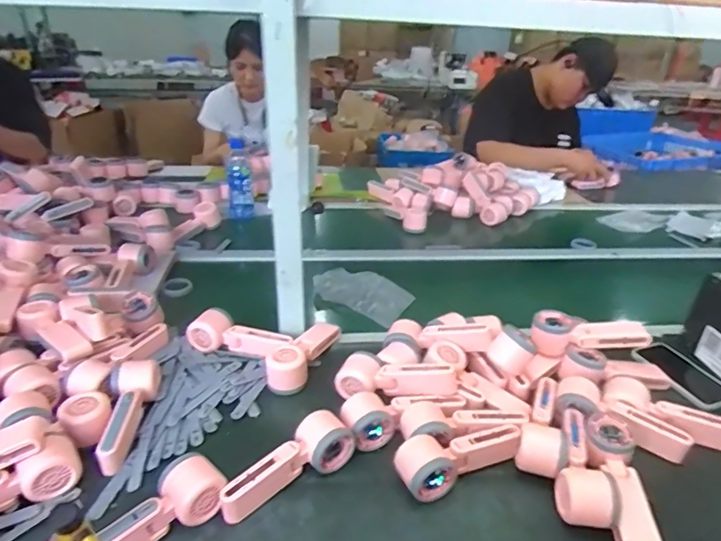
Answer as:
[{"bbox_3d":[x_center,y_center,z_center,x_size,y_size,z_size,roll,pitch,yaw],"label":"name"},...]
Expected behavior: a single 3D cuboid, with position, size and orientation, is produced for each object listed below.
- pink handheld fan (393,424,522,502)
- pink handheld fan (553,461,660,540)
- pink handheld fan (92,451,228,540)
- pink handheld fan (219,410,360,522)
[{"bbox_3d":[0.123,0.229,0.634,0.171,0.047,0.061,-11,30,-26],"label":"pink handheld fan"},{"bbox_3d":[0.283,0.261,0.587,0.109,0.048,0.115,6,27,7],"label":"pink handheld fan"},{"bbox_3d":[-0.218,0.252,0.521,0.153,0.049,0.060,-24,37,-36],"label":"pink handheld fan"},{"bbox_3d":[-0.088,0.230,0.609,0.169,0.055,0.054,-16,32,-33],"label":"pink handheld fan"}]

